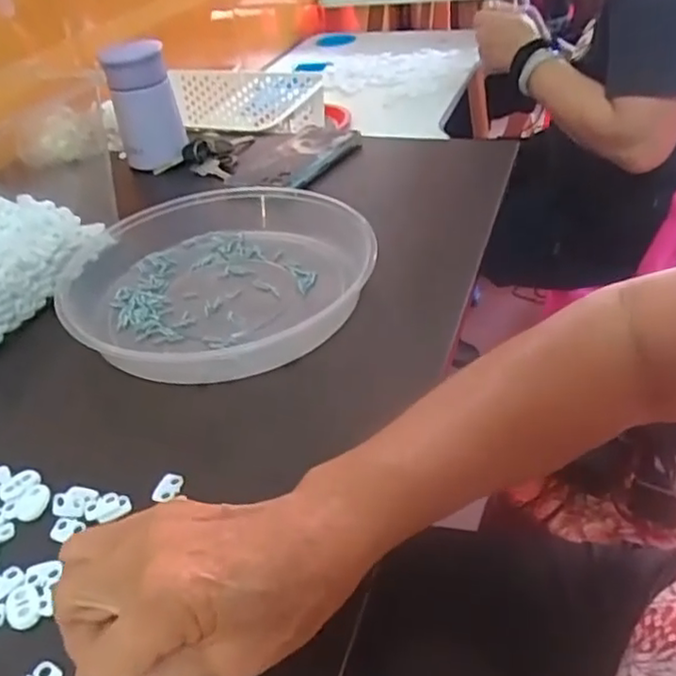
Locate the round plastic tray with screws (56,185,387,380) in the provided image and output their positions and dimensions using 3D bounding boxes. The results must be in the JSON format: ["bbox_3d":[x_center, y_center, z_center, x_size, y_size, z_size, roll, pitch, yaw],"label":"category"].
[{"bbox_3d":[-0.094,-0.054,0.516,0.234,0.037,0.236,-4,38,3],"label":"round plastic tray with screws"}]

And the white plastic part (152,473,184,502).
[{"bbox_3d":[-0.095,0.084,0.366,0.014,0.004,0.018,5,39,15],"label":"white plastic part"}]

